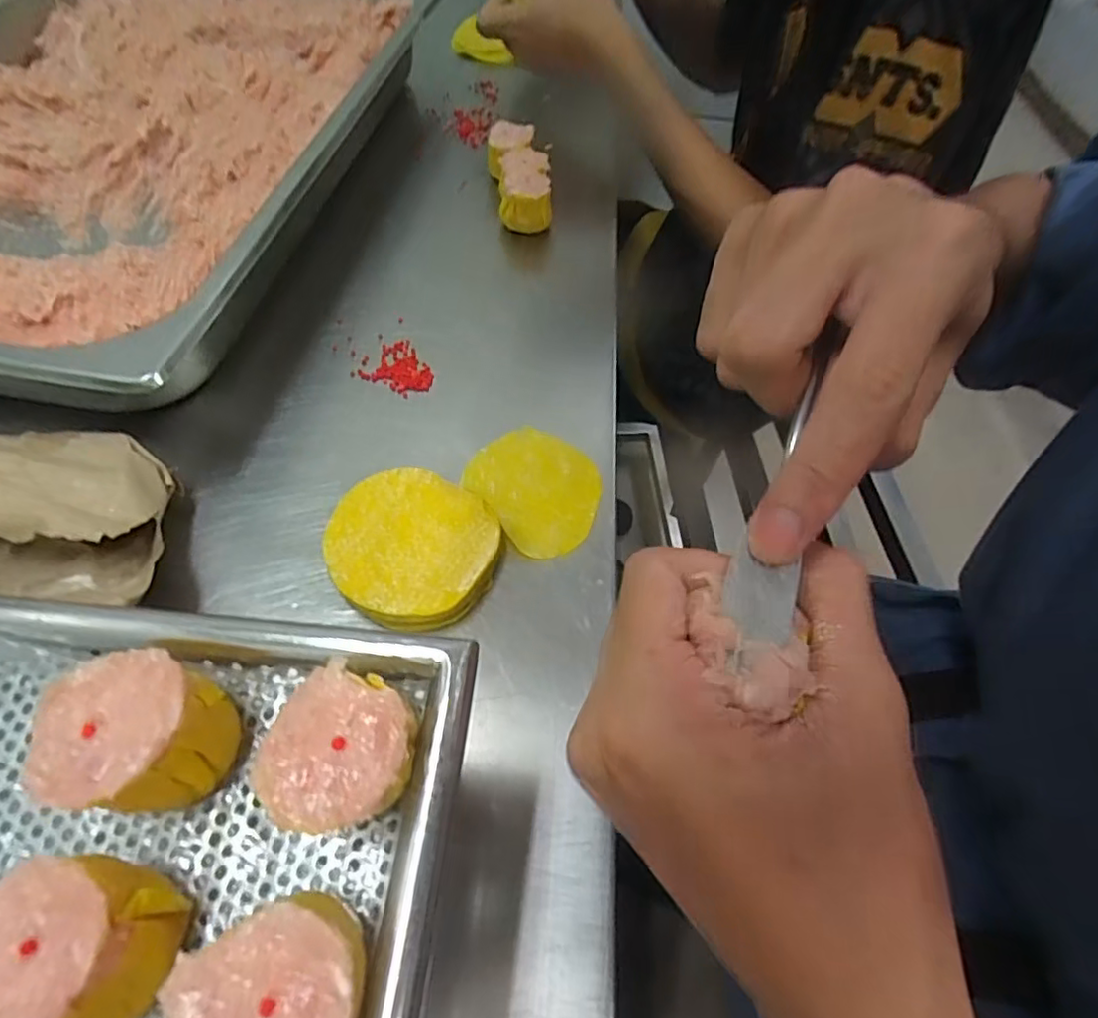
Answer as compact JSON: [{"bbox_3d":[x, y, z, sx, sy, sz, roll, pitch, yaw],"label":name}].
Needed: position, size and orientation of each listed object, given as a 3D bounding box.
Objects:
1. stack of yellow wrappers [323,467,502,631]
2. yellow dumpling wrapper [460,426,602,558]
[{"bbox_3d":[-0.064,0.019,0.284,0.075,0.018,0.072,27,59,11],"label":"stack of yellow wrappers"},{"bbox_3d":[-0.005,-0.012,0.319,0.063,0.006,0.075,-32,66,-23],"label":"yellow dumpling wrapper"}]

